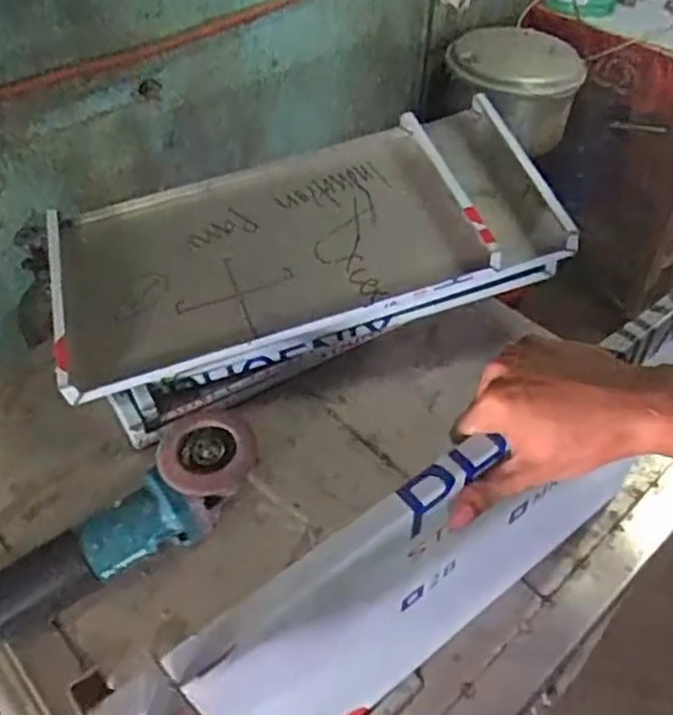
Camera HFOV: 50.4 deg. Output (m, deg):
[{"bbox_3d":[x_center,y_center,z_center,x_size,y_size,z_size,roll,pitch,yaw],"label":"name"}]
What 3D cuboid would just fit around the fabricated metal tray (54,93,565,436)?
[{"bbox_3d":[-0.041,-0.142,0.888,0.608,0.100,0.330,-23,58,-6],"label":"fabricated metal tray"}]

